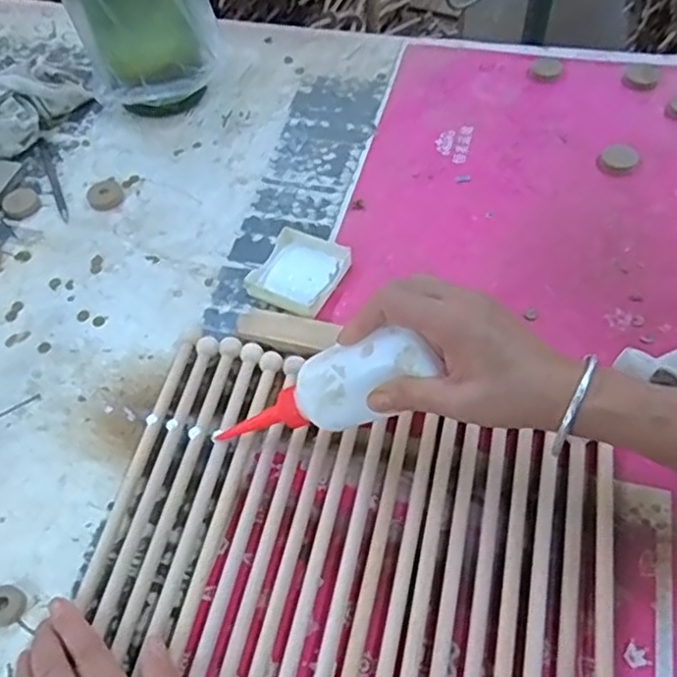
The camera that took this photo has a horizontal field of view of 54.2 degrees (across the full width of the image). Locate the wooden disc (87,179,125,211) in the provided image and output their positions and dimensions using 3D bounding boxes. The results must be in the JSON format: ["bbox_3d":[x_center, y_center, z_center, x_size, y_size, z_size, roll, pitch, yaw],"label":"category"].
[{"bbox_3d":[-0.241,-0.151,0.683,0.035,0.009,0.043,-14,56,-5],"label":"wooden disc"}]

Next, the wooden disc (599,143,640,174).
[{"bbox_3d":[0.276,-0.177,0.652,0.035,0.009,0.036,12,58,12],"label":"wooden disc"}]

